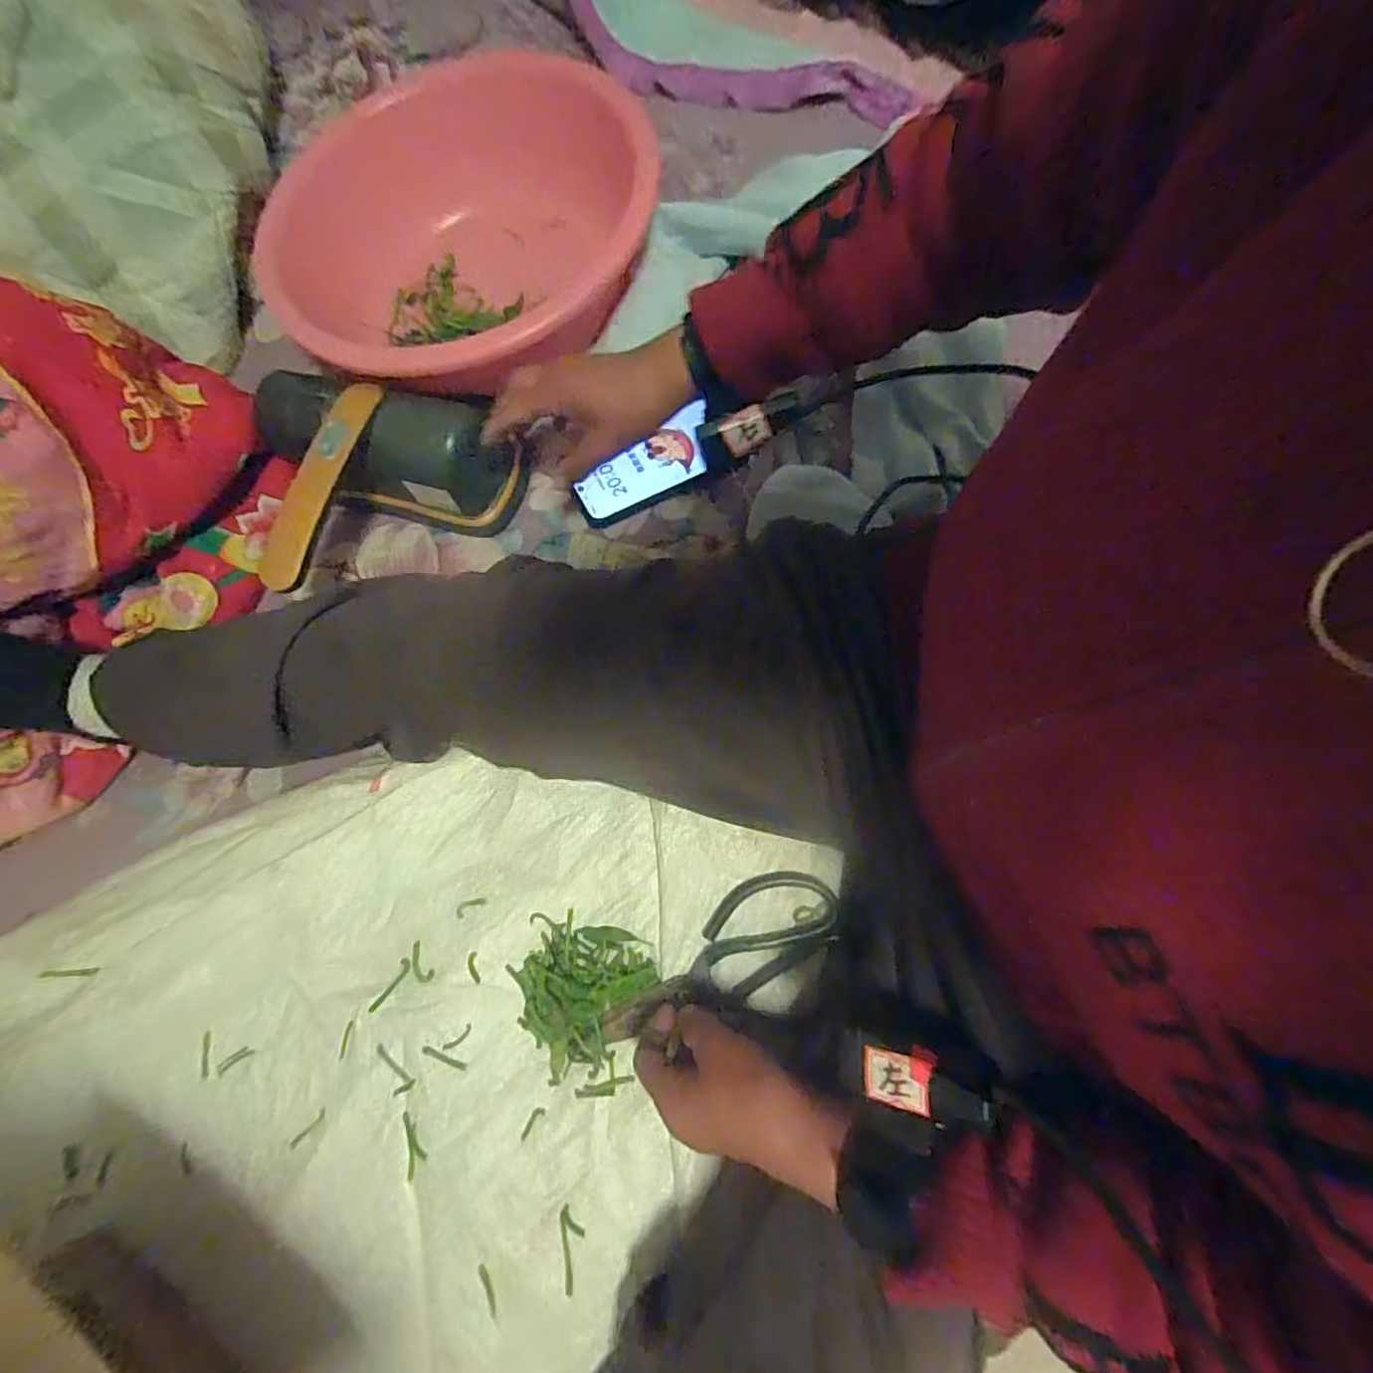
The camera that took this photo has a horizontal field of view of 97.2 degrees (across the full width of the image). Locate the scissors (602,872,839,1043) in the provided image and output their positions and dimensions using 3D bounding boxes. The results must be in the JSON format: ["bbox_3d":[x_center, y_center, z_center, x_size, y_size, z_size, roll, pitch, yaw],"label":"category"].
[{"bbox_3d":[0.021,0.187,0.417,0.178,0.008,0.063,-29,78,-3],"label":"scissors"}]

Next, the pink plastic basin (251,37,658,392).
[{"bbox_3d":[-0.193,-0.359,0.540,0.317,0.145,0.290,-22,77,-4],"label":"pink plastic basin"}]

